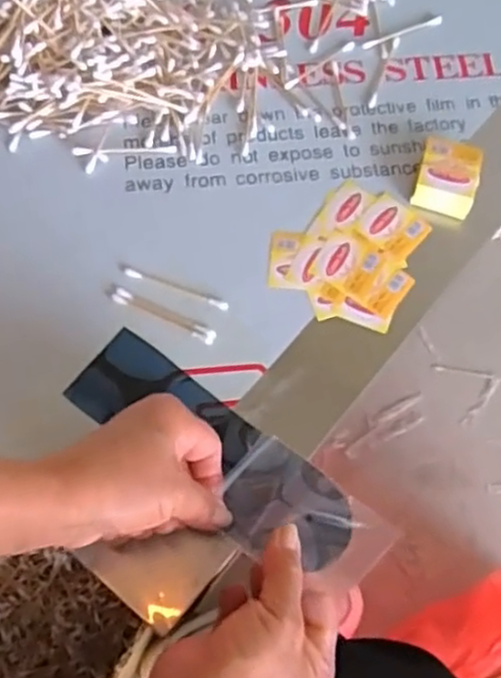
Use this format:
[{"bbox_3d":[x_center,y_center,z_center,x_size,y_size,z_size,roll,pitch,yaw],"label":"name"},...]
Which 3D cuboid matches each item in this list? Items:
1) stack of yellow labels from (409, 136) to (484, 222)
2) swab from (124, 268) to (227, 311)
[{"bbox_3d":[0.139,-0.114,0.503,0.041,0.026,0.049,16,68,5],"label":"stack of yellow labels"},{"bbox_3d":[-0.050,-0.034,0.473,0.074,0.004,0.006,20,68,6],"label":"swab"}]

